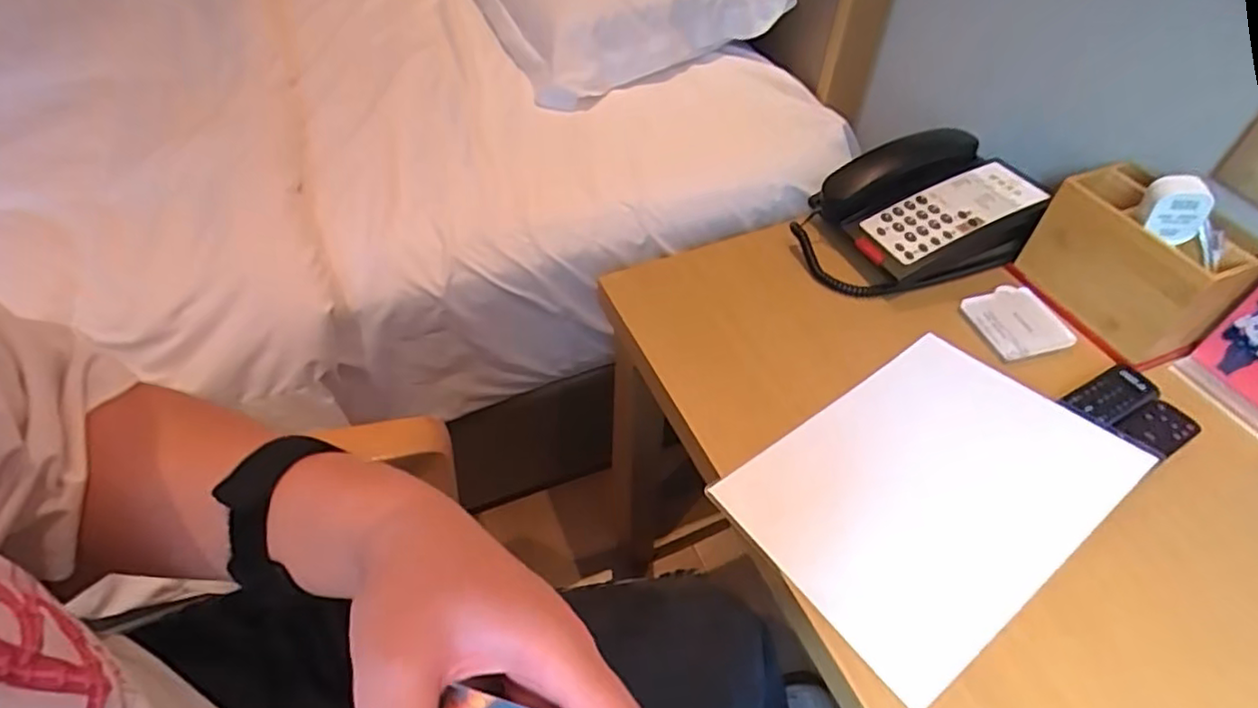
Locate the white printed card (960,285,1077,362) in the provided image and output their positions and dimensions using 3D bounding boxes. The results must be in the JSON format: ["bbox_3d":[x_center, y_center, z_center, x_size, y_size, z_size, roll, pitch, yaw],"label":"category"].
[{"bbox_3d":[0.403,-0.035,0.662,0.086,0.009,0.086,-13,51,-13],"label":"white printed card"}]

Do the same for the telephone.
[{"bbox_3d":[0.320,-0.160,0.727,0.253,0.099,0.158,-13,51,-12],"label":"telephone"}]

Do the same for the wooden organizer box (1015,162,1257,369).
[{"bbox_3d":[0.491,-0.089,0.636,0.077,0.119,0.167,-15,52,-14],"label":"wooden organizer box"}]

